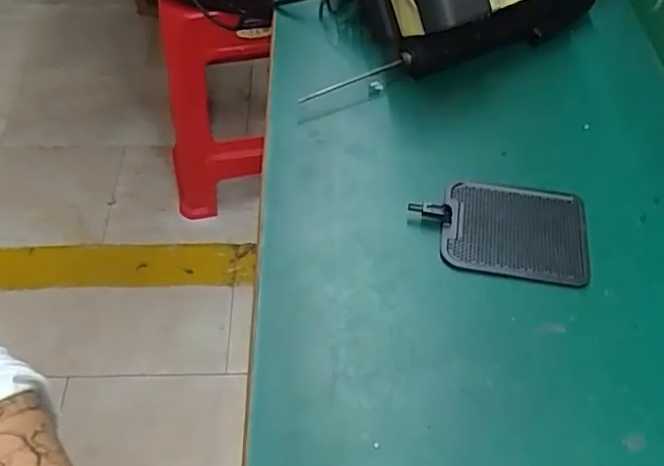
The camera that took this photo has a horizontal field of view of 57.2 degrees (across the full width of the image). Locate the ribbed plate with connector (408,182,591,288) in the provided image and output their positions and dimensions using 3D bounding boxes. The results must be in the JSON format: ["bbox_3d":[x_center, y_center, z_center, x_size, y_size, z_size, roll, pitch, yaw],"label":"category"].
[{"bbox_3d":[0.118,-0.004,0.424,0.115,0.007,0.077,9,54,6],"label":"ribbed plate with connector"}]

